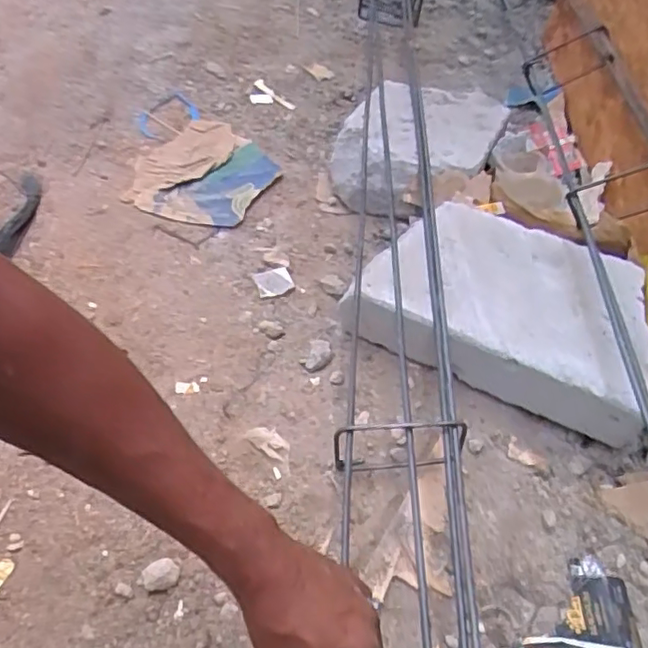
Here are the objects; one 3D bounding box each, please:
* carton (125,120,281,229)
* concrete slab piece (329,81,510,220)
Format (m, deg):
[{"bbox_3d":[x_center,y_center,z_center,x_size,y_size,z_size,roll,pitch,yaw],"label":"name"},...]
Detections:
[{"bbox_3d":[-0.169,-0.215,0.862,0.194,0.021,0.194,24,53,15],"label":"carton"},{"bbox_3d":[0.125,-0.240,0.838,0.188,0.074,0.238,23,53,16],"label":"concrete slab piece"}]

